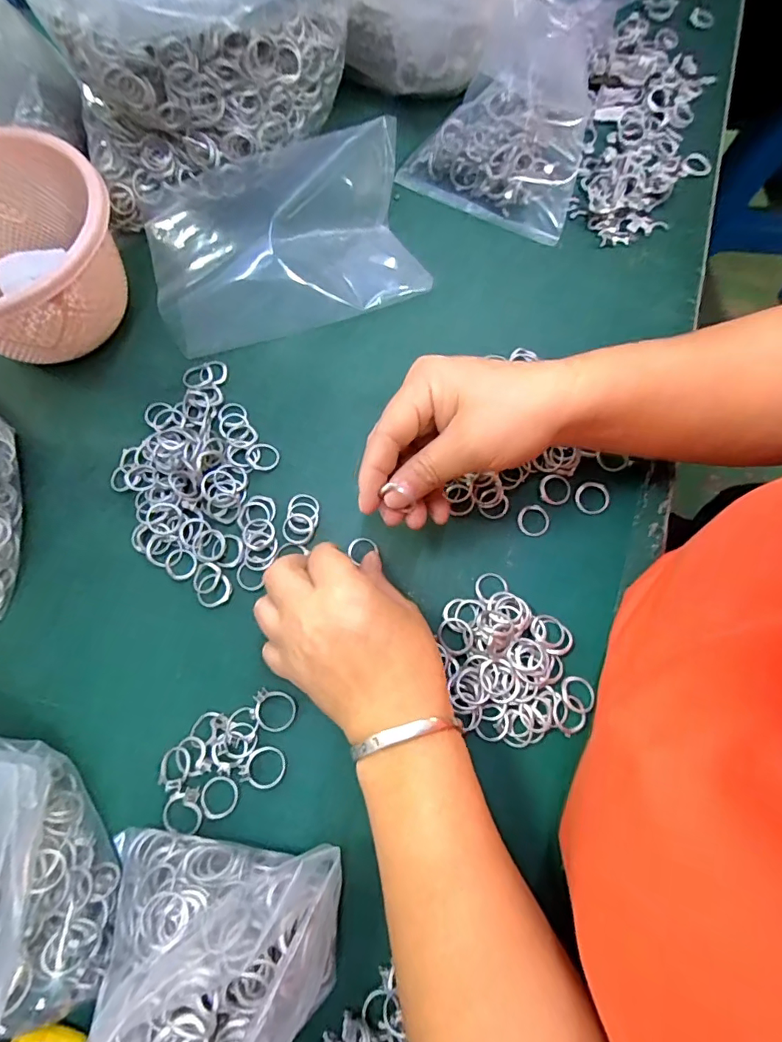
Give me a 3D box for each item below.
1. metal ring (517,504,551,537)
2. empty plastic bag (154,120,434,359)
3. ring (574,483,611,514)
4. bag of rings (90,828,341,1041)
[{"bbox_3d":[0.095,0.000,0.331,0.021,0.004,0.021,0,72,1],"label":"metal ring"},{"bbox_3d":[-0.081,-0.209,0.374,0.198,0.059,0.119,-14,72,-3],"label":"empty plastic bag"},{"bbox_3d":[0.136,-0.016,0.333,0.022,0.004,0.022,0,72,1],"label":"ring"},{"bbox_3d":[-0.088,0.206,0.233,0.122,0.068,0.086,1,72,2],"label":"bag of rings"}]

